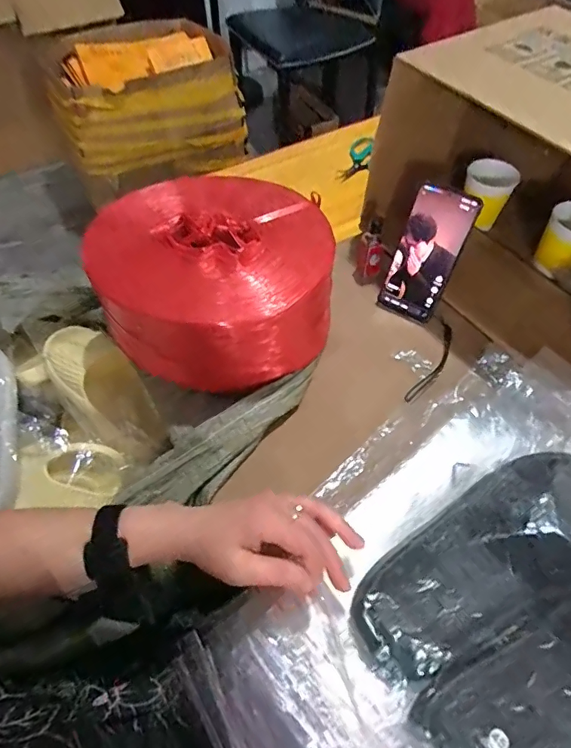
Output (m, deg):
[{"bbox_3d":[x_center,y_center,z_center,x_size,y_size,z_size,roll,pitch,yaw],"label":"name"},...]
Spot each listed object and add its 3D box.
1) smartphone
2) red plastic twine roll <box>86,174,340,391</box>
[{"bbox_3d":[0.171,-0.144,0.581,0.072,0.158,0.007,27,35,13],"label":"smartphone"},{"bbox_3d":[-0.085,-0.105,0.555,0.268,0.131,0.242,-3,54,-2],"label":"red plastic twine roll"}]

